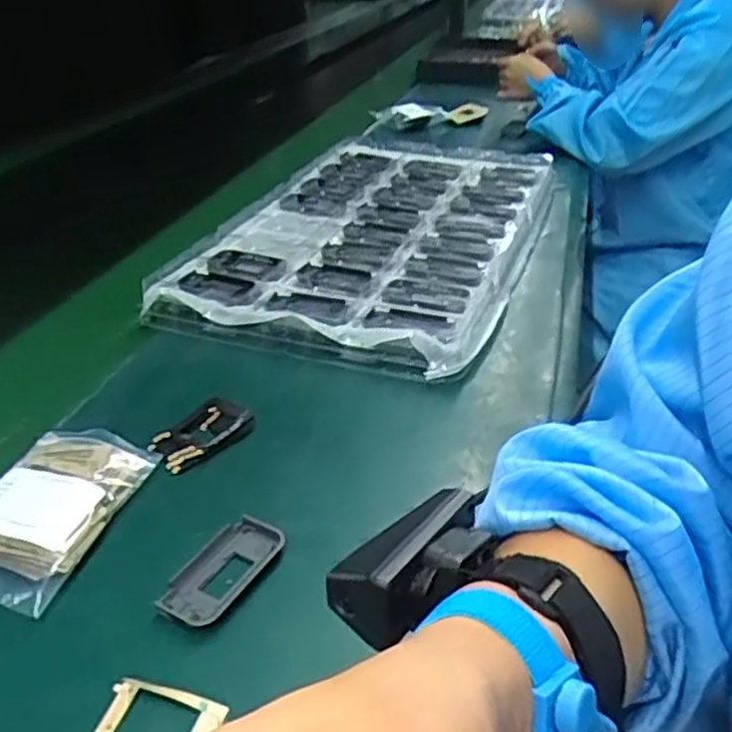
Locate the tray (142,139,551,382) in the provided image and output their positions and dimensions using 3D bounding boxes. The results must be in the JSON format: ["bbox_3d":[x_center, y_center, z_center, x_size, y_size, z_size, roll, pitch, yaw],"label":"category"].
[{"bbox_3d":[0.024,-0.157,0.803,0.307,0.045,0.530,8,33,17],"label":"tray"}]

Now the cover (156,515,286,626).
[{"bbox_3d":[-0.080,0.113,0.402,0.040,0.008,0.076,15,36,27],"label":"cover"}]

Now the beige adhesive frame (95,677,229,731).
[{"bbox_3d":[-0.096,0.162,0.326,0.053,0.004,0.040,9,33,18],"label":"beige adhesive frame"}]

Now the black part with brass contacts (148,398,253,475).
[{"bbox_3d":[-0.116,0.047,0.505,0.046,0.009,0.073,23,40,35],"label":"black part with brass contacts"}]

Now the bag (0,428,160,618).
[{"bbox_3d":[-0.195,0.083,0.433,0.086,0.016,0.131,7,33,15],"label":"bag"}]

